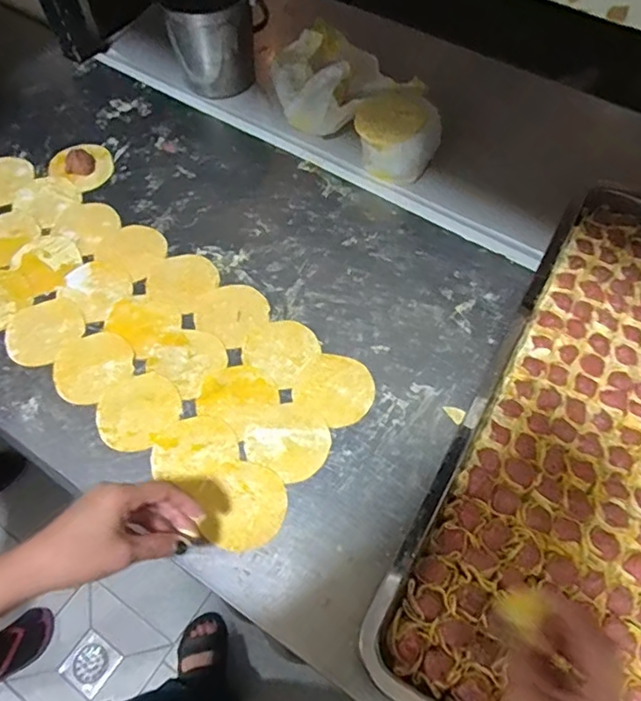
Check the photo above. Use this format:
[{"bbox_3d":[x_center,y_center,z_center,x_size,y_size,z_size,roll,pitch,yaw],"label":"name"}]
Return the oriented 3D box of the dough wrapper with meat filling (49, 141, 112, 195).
[{"bbox_3d":[-0.313,-0.246,0.741,0.080,0.012,0.067,28,65,15],"label":"dough wrapper with meat filling"}]

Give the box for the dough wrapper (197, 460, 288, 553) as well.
[{"bbox_3d":[-0.073,0.146,0.534,0.079,0.006,0.082,0,63,0],"label":"dough wrapper"}]

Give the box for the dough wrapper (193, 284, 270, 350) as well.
[{"bbox_3d":[-0.099,-0.043,0.635,0.075,0.004,0.076,0,61,1],"label":"dough wrapper"}]

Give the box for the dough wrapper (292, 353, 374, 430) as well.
[{"bbox_3d":[0.016,0.039,0.590,0.080,0.004,0.073,0,63,0],"label":"dough wrapper"}]

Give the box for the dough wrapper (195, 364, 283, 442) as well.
[{"bbox_3d":[-0.083,0.049,0.588,0.075,0.004,0.070,27,65,15],"label":"dough wrapper"}]

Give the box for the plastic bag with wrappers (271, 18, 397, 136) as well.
[{"bbox_3d":[0.014,-0.365,0.763,0.139,0.077,0.130,-18,63,-9],"label":"plastic bag with wrappers"}]

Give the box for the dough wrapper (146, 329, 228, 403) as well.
[{"bbox_3d":[-0.143,0.008,0.609,0.076,0.004,0.073,36,68,19],"label":"dough wrapper"}]

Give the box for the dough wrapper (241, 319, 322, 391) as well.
[{"bbox_3d":[-0.042,-0.001,0.614,0.071,0.004,0.074,34,67,18],"label":"dough wrapper"}]

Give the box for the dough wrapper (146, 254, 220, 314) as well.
[{"bbox_3d":[-0.160,-0.084,0.658,0.076,0.004,0.073,0,61,1],"label":"dough wrapper"}]

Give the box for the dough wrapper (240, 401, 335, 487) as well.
[{"bbox_3d":[-0.031,0.089,0.564,0.081,0.004,0.076,0,61,1],"label":"dough wrapper"}]

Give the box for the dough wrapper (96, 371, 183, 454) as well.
[{"bbox_3d":[-0.187,0.062,0.579,0.079,0.004,0.084,0,61,1],"label":"dough wrapper"}]

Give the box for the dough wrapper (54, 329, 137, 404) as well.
[{"bbox_3d":[-0.246,0.016,0.606,0.076,0.004,0.084,39,69,20],"label":"dough wrapper"}]

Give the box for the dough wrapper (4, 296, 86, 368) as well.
[{"bbox_3d":[-0.308,-0.022,0.627,0.079,0.006,0.086,0,61,1],"label":"dough wrapper"}]

